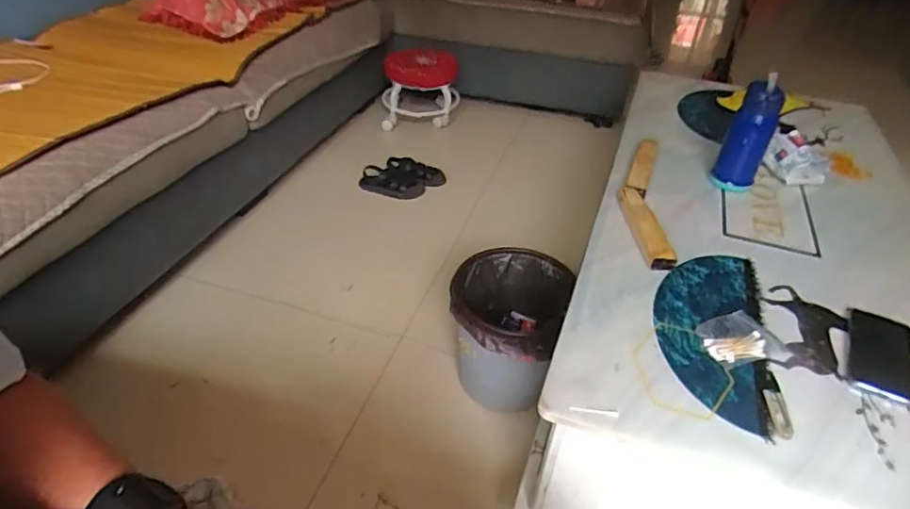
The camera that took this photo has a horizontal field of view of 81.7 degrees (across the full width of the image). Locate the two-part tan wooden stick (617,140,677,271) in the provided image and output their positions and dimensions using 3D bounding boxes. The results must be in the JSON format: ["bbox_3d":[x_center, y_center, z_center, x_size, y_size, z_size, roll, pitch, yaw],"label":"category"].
[{"bbox_3d":[0.357,-0.122,1.006,0.085,0.031,0.431,10,39,8],"label":"two-part tan wooden stick"}]

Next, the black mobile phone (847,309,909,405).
[{"bbox_3d":[0.592,0.137,0.730,0.080,0.006,0.173,23,42,23],"label":"black mobile phone"}]

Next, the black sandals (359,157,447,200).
[{"bbox_3d":[-0.170,-0.250,1.728,0.278,0.071,0.142,-4,39,-10],"label":"black sandals"}]

